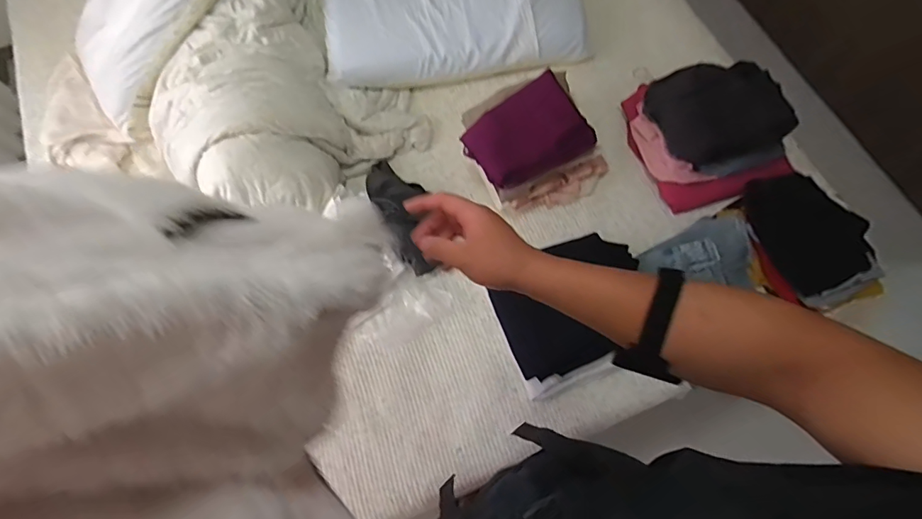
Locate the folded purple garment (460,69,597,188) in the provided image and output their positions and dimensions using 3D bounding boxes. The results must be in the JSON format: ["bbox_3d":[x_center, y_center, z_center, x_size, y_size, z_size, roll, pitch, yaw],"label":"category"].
[{"bbox_3d":[0.143,-0.262,1.007,0.232,0.084,0.158,-34,73,-8],"label":"folded purple garment"}]

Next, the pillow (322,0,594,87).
[{"bbox_3d":[-0.023,-0.648,1.258,0.657,0.104,0.375,-9,71,-1],"label":"pillow"}]

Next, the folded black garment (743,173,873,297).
[{"bbox_3d":[0.724,-0.066,1.013,0.171,0.102,0.260,-20,72,-4],"label":"folded black garment"}]

